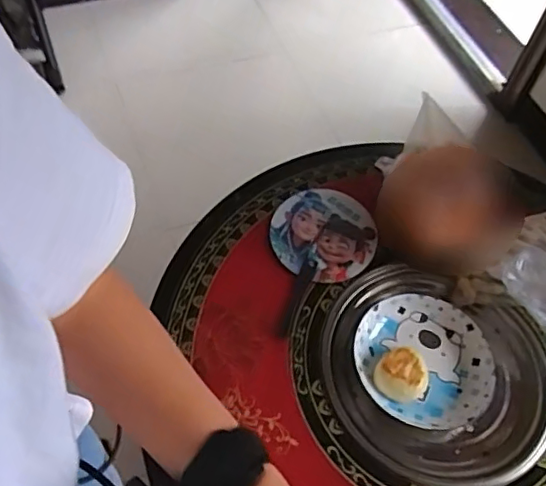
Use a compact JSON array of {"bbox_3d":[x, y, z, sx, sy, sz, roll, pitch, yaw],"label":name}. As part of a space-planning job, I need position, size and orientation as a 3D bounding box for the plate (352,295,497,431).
[{"bbox_3d":[0.198,0.152,0.764,0.177,0.035,0.166,2,55,-3],"label":"plate"}]

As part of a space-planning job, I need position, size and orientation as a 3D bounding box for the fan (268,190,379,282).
[{"bbox_3d":[0.075,-0.014,0.866,0.153,0.009,0.156,1,56,-1],"label":"fan"}]

